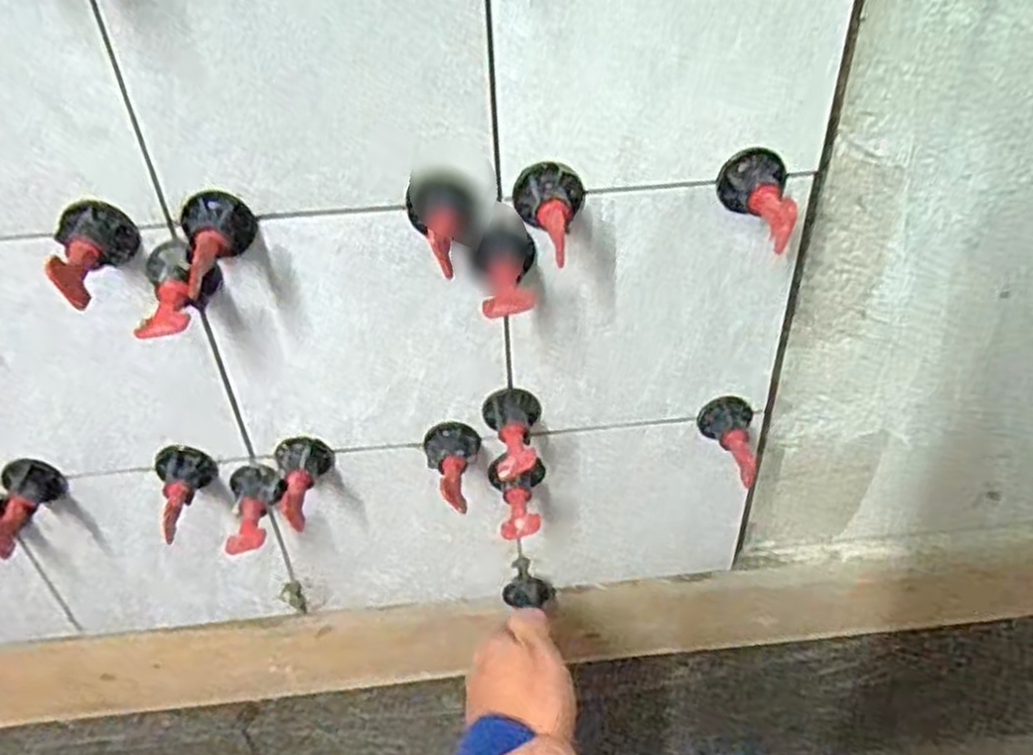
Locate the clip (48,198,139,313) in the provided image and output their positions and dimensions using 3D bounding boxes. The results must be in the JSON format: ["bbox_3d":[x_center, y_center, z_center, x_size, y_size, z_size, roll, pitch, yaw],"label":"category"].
[{"bbox_3d":[-0.180,-0.053,0.336,0.030,0.025,0.049,-14,41,-14],"label":"clip"}]

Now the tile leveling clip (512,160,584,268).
[{"bbox_3d":[0.015,-0.073,0.345,0.031,0.027,0.048,-1,39,2],"label":"tile leveling clip"}]

